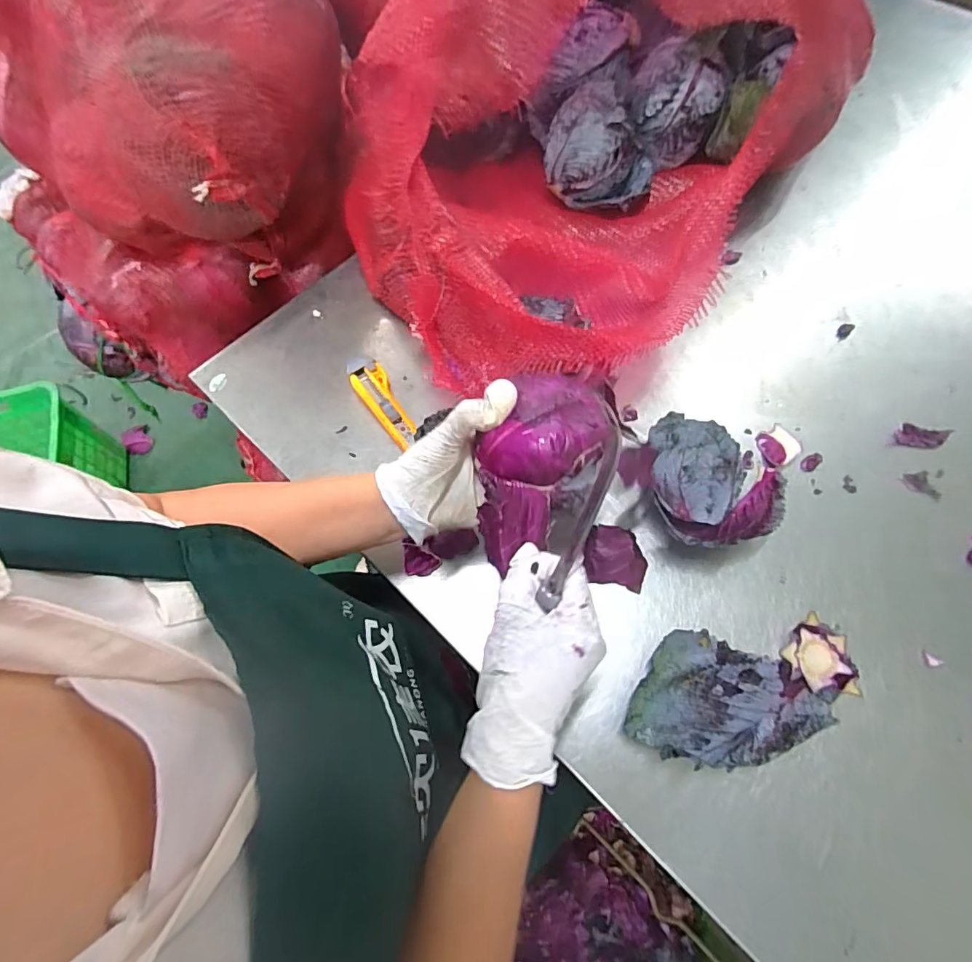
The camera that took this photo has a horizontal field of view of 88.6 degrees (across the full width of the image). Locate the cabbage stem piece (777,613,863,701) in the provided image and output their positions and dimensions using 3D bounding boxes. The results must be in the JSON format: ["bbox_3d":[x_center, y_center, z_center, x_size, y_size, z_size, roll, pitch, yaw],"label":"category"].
[{"bbox_3d":[0.280,0.147,0.421,0.025,0.057,0.063,14,62,-28],"label":"cabbage stem piece"}]

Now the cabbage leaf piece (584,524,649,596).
[{"bbox_3d":[0.124,0.072,0.477,0.059,0.022,0.054,10,68,8],"label":"cabbage leaf piece"}]

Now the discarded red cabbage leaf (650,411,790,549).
[{"bbox_3d":[0.224,-0.001,0.493,0.109,0.034,0.127,-4,66,2],"label":"discarded red cabbage leaf"}]

